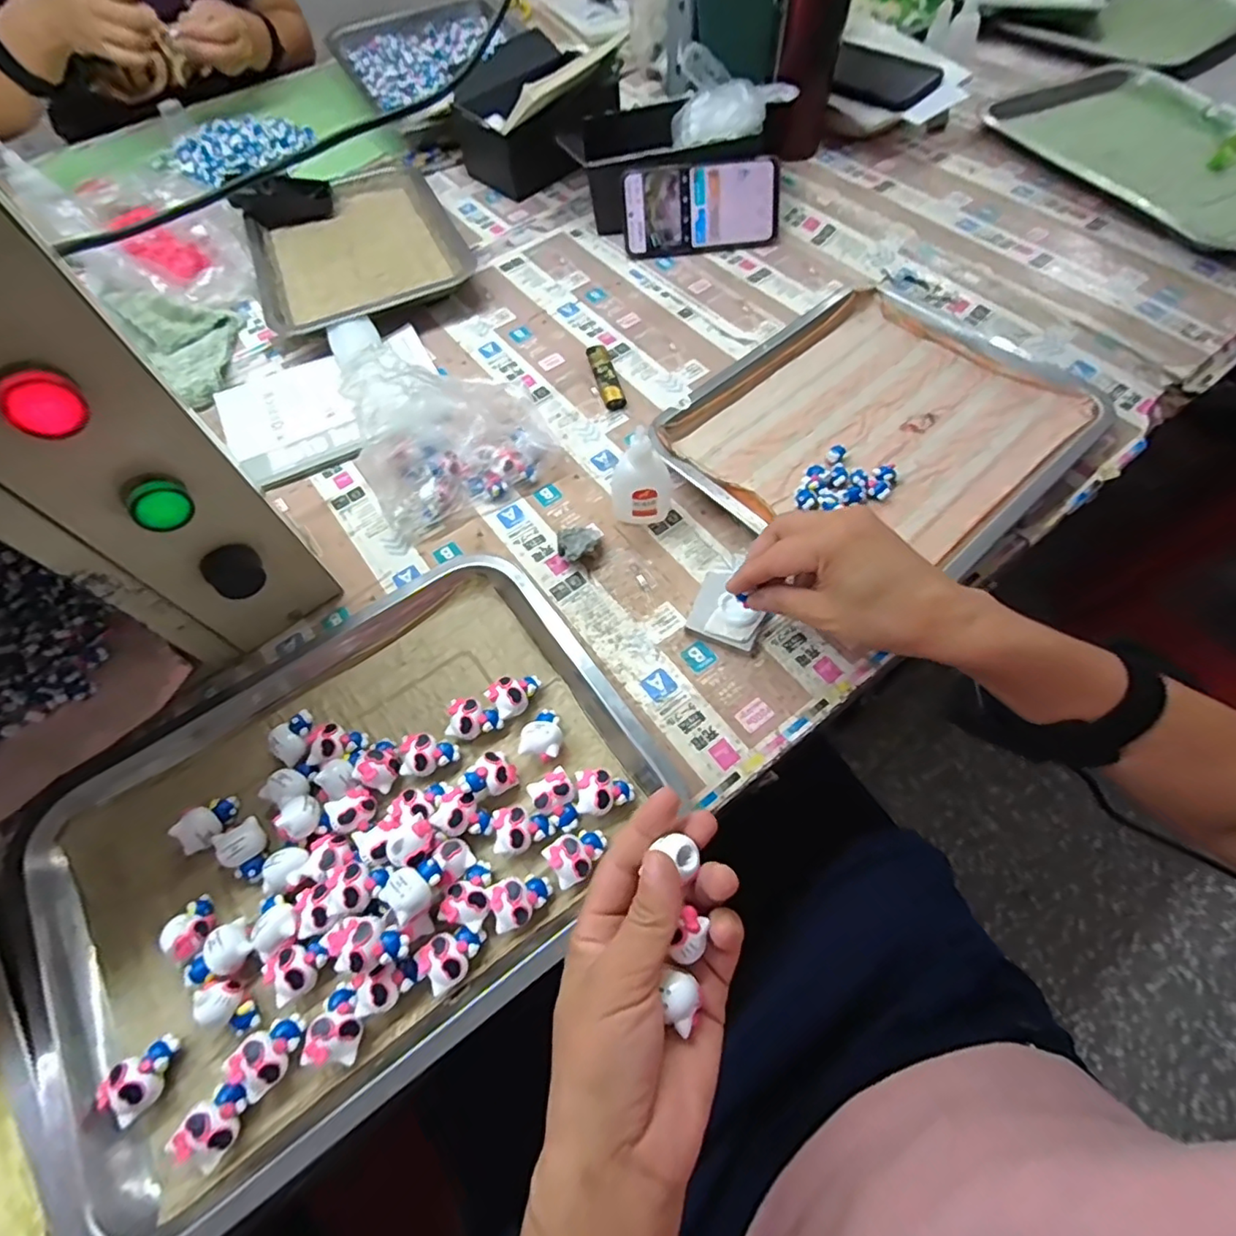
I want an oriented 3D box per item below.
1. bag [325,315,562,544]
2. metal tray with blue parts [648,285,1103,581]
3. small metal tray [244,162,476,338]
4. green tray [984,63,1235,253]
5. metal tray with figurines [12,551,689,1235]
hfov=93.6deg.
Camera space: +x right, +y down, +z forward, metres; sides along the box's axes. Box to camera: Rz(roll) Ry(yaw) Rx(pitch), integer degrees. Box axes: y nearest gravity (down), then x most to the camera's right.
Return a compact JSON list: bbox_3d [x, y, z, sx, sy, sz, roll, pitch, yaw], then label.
[{"bbox_3d":[-0.130,-0.154,0.457,0.148,0.105,0.113,-17,63,-8],"label":"bag"},{"bbox_3d":[0.218,-0.161,0.500,0.316,0.030,0.268,-40,69,-18],"label":"metal tray with blue parts"},{"bbox_3d":[-0.292,-0.419,0.644,0.212,0.029,0.300,-22,64,-11],"label":"small metal tray"},{"bbox_3d":[0.587,-0.502,0.628,0.215,0.047,0.347,-24,65,-11],"label":"green tray"},{"bbox_3d":[-0.166,0.122,0.353,0.357,0.026,0.274,-33,67,-15],"label":"metal tray with figurines"}]

